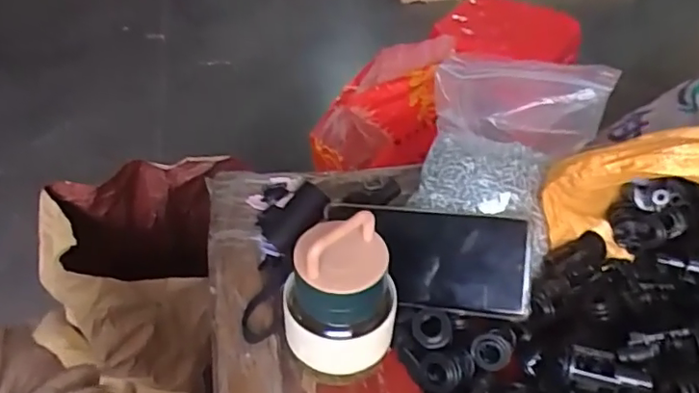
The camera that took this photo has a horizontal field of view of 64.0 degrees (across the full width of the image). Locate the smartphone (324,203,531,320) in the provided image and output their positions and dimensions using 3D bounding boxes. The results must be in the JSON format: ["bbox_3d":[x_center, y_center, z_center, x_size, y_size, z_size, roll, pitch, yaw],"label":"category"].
[{"bbox_3d":[0.058,0.049,0.443,0.160,0.076,0.011,4,-3,25],"label":"smartphone"}]

